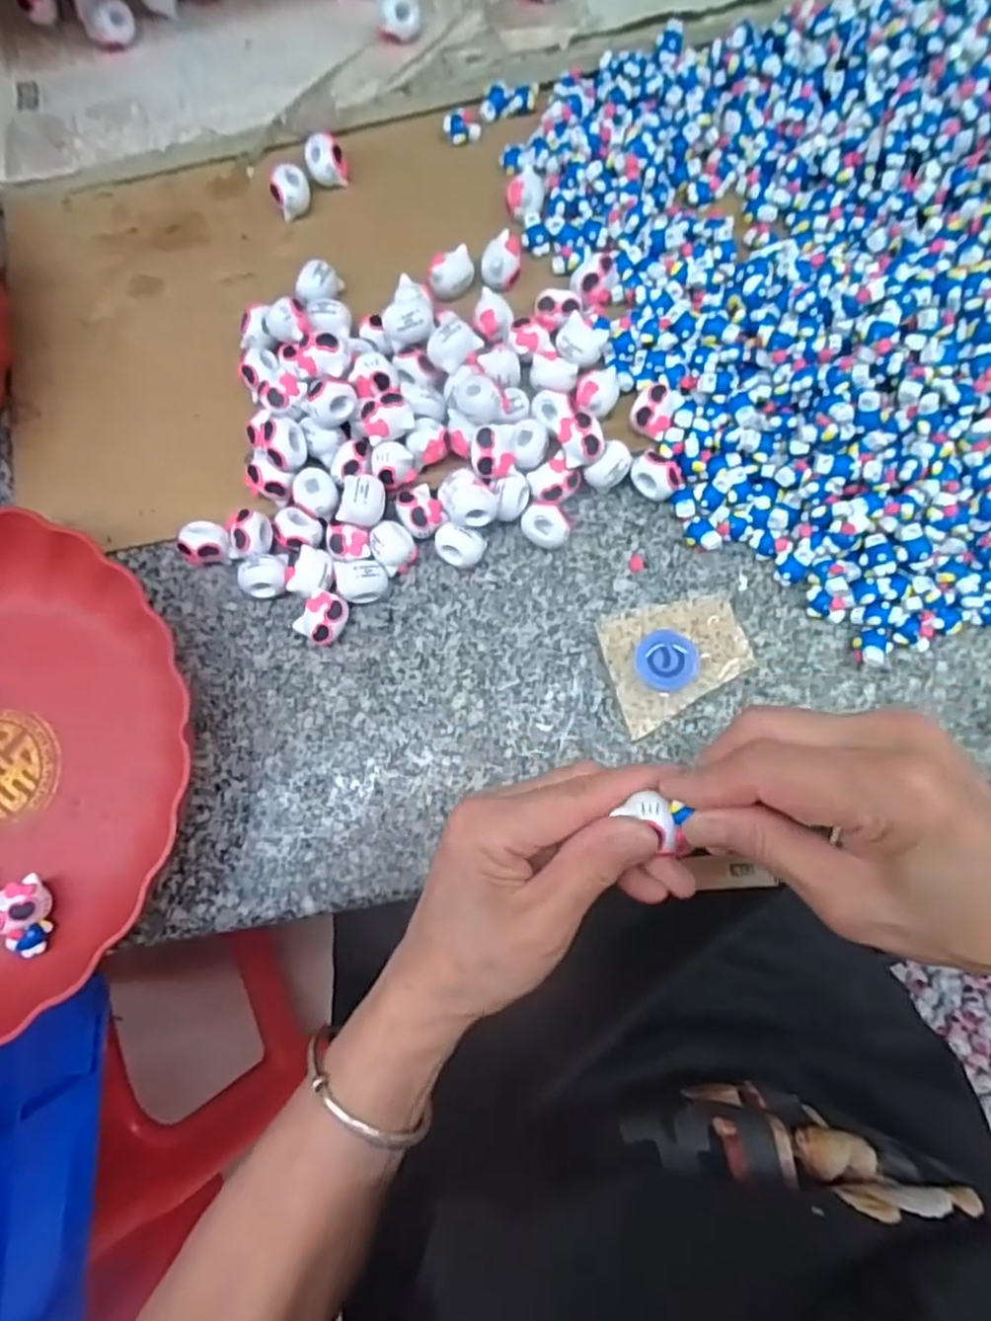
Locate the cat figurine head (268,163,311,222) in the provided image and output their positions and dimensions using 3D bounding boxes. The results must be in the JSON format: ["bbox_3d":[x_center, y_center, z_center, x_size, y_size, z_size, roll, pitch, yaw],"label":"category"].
[{"bbox_3d":[-0.119,-0.272,0.400,0.023,0.028,0.018,-20,78,-4],"label":"cat figurine head"}]

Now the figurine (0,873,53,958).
[{"bbox_3d":[-0.221,0.120,0.320,0.024,0.020,0.034,-28,79,-6],"label":"figurine"}]

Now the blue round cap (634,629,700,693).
[{"bbox_3d":[0.086,0.000,0.341,0.030,0.011,0.030,0,77,0],"label":"blue round cap"}]

